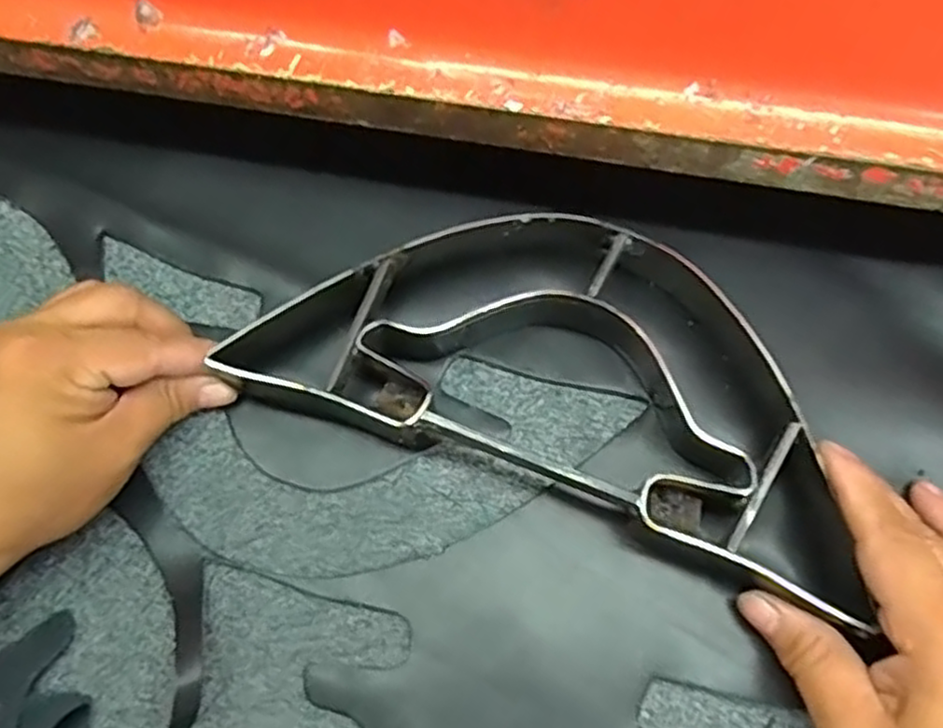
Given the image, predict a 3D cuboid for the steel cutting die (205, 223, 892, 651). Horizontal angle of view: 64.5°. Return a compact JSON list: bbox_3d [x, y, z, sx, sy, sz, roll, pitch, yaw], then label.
[{"bbox_3d":[0.045,-0.001,0.311,0.259,0.040,0.119,21,72,6],"label":"steel cutting die"}]

